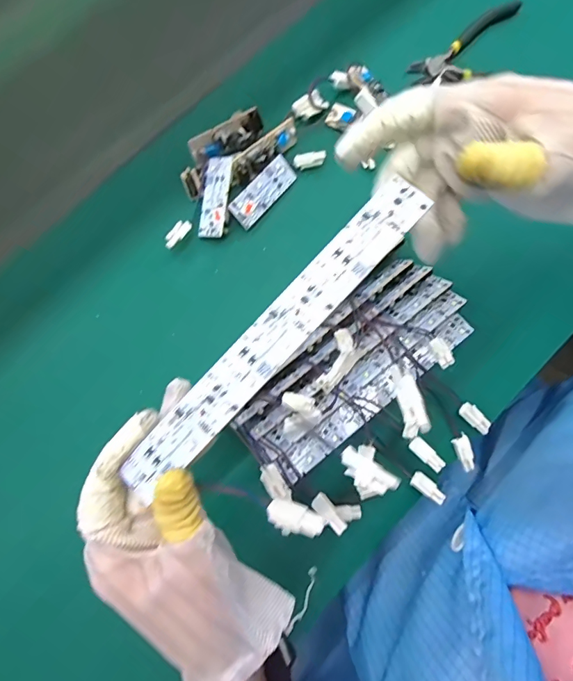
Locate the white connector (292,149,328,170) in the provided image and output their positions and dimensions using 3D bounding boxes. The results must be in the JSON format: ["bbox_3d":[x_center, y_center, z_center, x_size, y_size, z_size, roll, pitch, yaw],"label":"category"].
[{"bbox_3d":[0.020,-0.154,0.368,0.028,0.006,0.014,-9,77,11],"label":"white connector"}]

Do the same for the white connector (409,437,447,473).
[{"bbox_3d":[0.099,0.080,0.306,0.011,0.004,0.027,-44,80,-9],"label":"white connector"}]

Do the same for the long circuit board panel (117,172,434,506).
[{"bbox_3d":[-0.006,-0.002,0.204,0.024,0.004,0.186,43,89,9],"label":"long circuit board panel"}]

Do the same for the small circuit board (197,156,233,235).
[{"bbox_3d":[-0.060,-0.118,0.359,0.029,0.004,0.066,9,90,27],"label":"small circuit board"}]

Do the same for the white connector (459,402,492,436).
[{"bbox_3d":[0.142,0.058,0.325,0.012,0.005,0.026,-44,80,-9],"label":"white connector"}]

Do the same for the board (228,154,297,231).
[{"bbox_3d":[-0.019,-0.124,0.362,0.066,0.004,0.024,-50,119,-12],"label":"board"}]

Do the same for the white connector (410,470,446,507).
[{"bbox_3d":[0.104,0.108,0.318,0.026,0.006,0.012,41,81,9],"label":"white connector"}]

